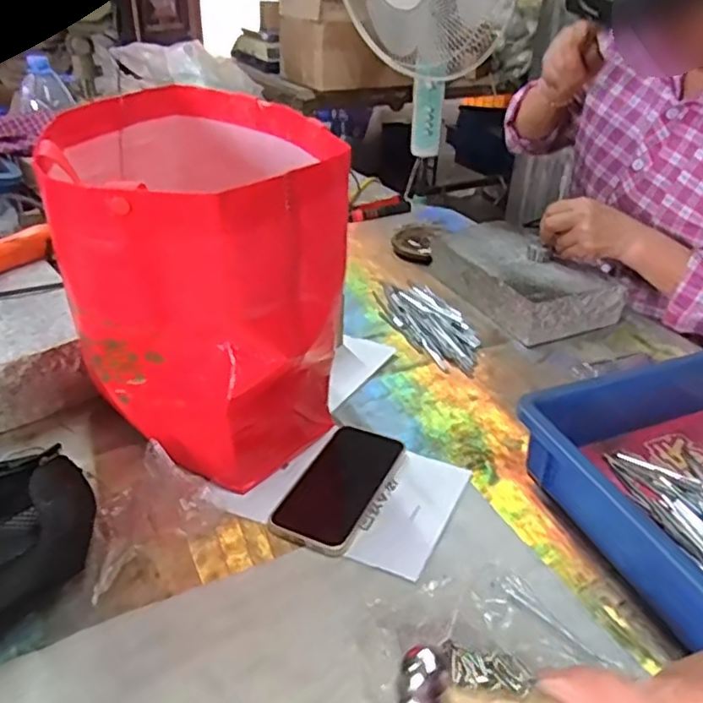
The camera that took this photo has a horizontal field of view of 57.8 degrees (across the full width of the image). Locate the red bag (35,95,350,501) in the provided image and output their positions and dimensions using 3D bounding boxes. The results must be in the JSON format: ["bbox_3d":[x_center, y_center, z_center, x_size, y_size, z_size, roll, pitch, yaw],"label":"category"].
[{"bbox_3d":[-0.125,-0.057,0.593,0.223,0.294,0.244,-4,34,-9],"label":"red bag"}]

